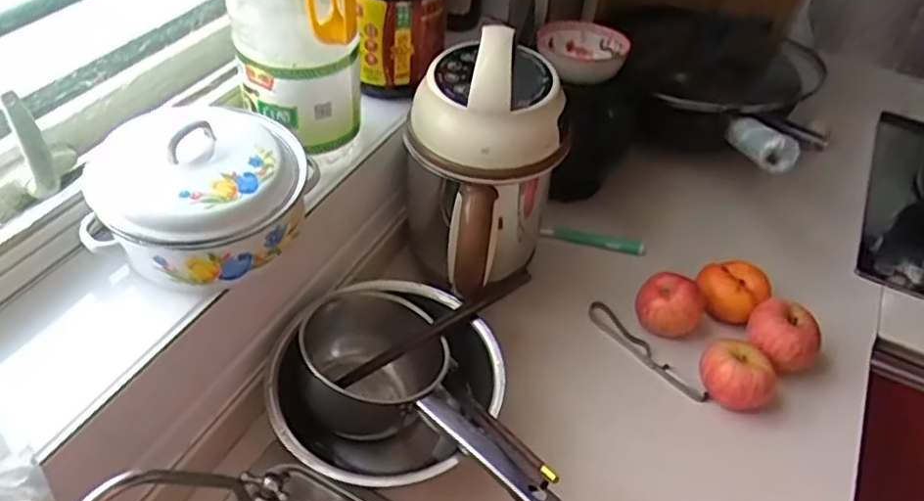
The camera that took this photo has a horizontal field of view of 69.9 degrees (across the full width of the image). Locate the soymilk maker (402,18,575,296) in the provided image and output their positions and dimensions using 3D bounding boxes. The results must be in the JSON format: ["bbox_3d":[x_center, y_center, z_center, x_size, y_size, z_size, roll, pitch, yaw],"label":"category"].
[{"bbox_3d":[0.019,-0.080,0.691,0.148,0.256,0.175,1,47,-5],"label":"soymilk maker"}]

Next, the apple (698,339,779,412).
[{"bbox_3d":[0.289,0.136,0.699,0.074,0.062,0.073,3,47,-3],"label":"apple"}]

